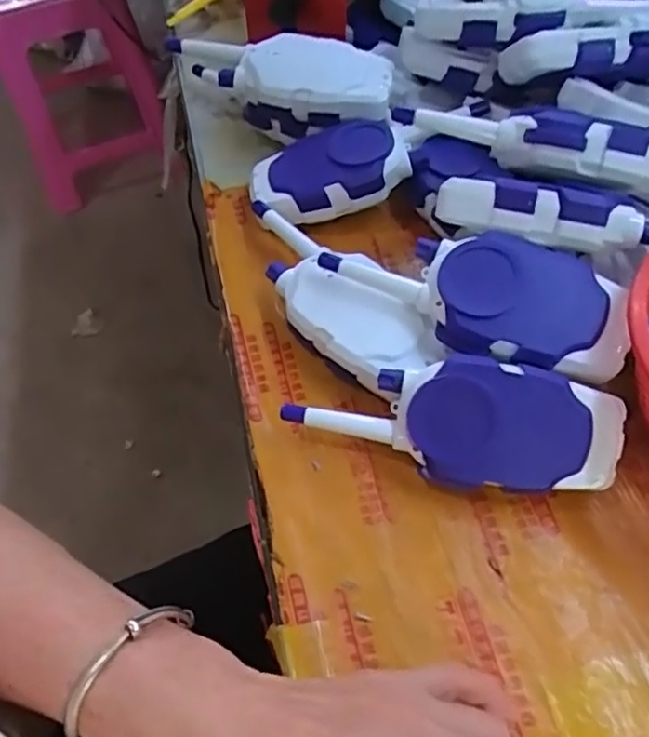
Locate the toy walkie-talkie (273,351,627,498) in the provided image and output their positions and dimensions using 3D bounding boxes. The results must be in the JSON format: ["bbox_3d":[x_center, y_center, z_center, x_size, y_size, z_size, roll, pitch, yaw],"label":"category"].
[{"bbox_3d":[0.066,0.025,0.338,0.163,0.040,0.063,7,92,12],"label":"toy walkie-talkie"}]

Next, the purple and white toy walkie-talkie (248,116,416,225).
[{"bbox_3d":[0.003,-0.135,0.444,0.107,0.030,0.062,-20,57,11],"label":"purple and white toy walkie-talkie"}]

